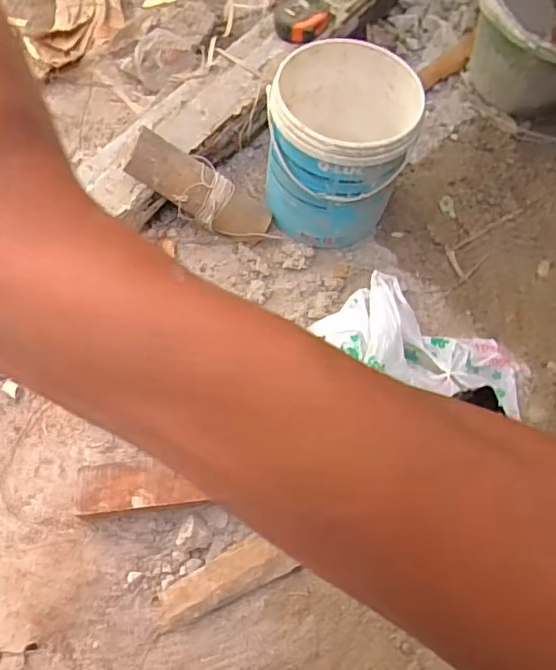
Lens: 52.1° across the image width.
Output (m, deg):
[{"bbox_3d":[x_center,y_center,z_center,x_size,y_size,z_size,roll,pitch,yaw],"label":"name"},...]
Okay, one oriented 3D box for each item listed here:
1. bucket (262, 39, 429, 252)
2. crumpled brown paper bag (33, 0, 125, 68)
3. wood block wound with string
[{"bbox_3d":[0.077,-0.241,0.737,0.176,0.185,0.191,13,66,6],"label":"bucket"},{"bbox_3d":[-0.324,-0.555,0.957,0.123,0.033,0.276,5,66,2],"label":"crumpled brown paper bag"},{"bbox_3d":[-0.100,-0.187,0.741,0.200,0.046,0.068,30,64,-25],"label":"wood block wound with string"}]

